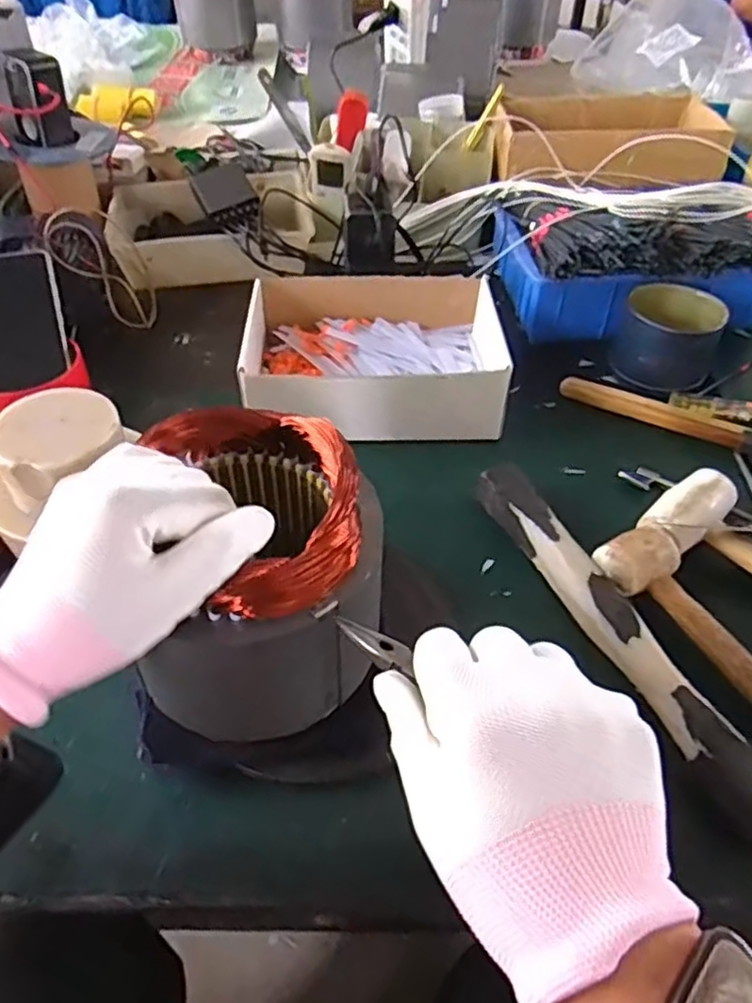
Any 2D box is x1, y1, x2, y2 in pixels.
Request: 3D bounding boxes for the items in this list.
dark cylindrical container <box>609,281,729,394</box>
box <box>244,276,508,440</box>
[{"bbox_3d":[0.301,-0.174,0.704,0.096,0.069,0.101,15,50,13],"label":"dark cylindrical container"},{"bbox_3d":[-0.003,-0.152,0.677,0.238,0.066,0.199,-2,48,-3],"label":"box"}]

